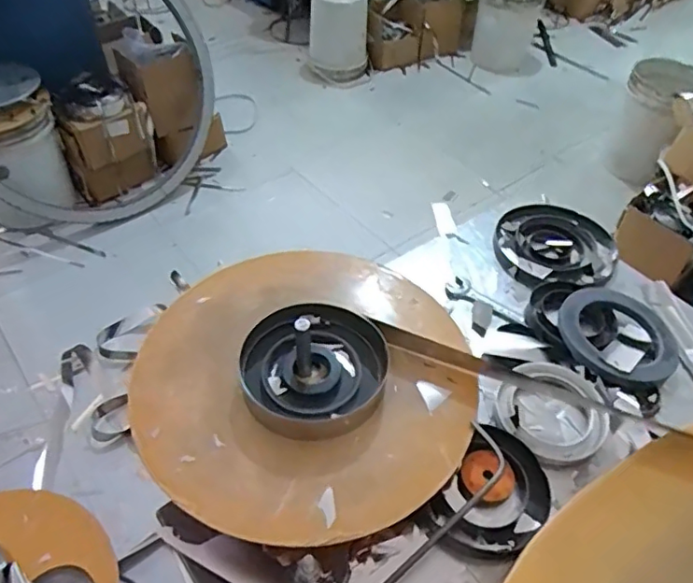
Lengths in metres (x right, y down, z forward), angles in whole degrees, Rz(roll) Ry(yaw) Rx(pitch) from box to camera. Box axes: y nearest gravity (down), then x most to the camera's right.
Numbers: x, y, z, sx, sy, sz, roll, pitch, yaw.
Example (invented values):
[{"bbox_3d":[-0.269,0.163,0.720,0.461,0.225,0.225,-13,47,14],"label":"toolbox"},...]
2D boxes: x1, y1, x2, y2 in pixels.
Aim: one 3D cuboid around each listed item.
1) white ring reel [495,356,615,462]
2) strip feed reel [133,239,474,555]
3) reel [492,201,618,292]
[{"bbox_3d":[0.254,0.141,0.686,0.129,0.024,0.134,1,47,-1],"label":"white ring reel"},{"bbox_3d":[-0.047,0.088,0.652,0.387,0.053,0.385,1,47,-1],"label":"strip feed reel"},{"bbox_3d":[0.335,-0.072,0.900,0.186,0.030,0.193,8,47,5],"label":"reel"}]

